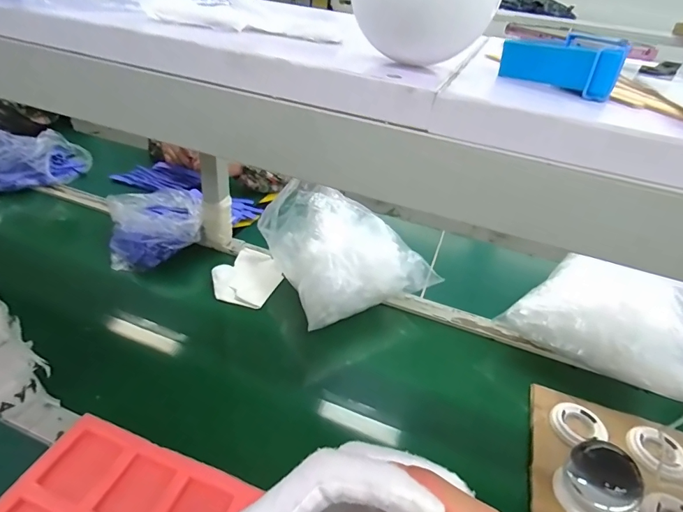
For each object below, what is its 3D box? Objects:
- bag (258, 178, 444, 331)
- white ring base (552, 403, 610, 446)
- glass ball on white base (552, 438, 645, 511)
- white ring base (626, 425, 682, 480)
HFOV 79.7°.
[{"bbox_3d":[0.000,-0.017,0.761,0.240,0.164,0.260,-12,38,-28],"label":"bag"},{"bbox_3d":[0.329,0.234,0.574,0.073,0.013,0.060,-1,34,-14],"label":"white ring base"},{"bbox_3d":[0.296,0.265,0.472,0.075,0.069,0.085,31,40,32],"label":"glass ball on white base"},{"bbox_3d":[0.423,0.262,0.548,0.075,0.014,0.072,-14,39,-29],"label":"white ring base"}]

